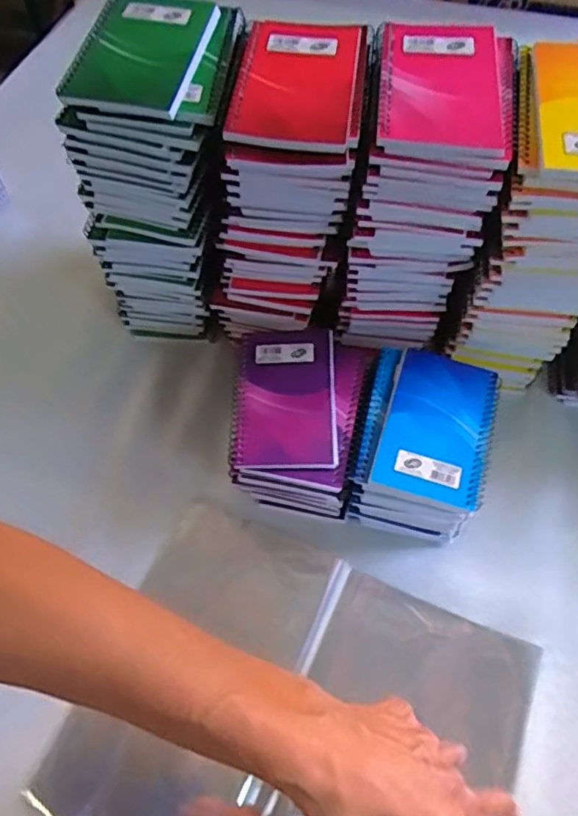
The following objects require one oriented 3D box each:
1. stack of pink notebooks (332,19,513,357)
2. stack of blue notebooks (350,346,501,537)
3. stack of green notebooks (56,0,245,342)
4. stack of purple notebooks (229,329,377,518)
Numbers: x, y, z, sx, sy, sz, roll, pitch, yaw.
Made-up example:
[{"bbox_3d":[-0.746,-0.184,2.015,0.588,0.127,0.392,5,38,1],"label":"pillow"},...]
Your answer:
[{"bbox_3d":[0.106,-0.162,0.503,0.101,0.238,0.143,10,61,6],"label":"stack of pink notebooks"},{"bbox_3d":[0.113,0.035,0.515,0.108,0.093,0.139,12,61,7],"label":"stack of blue notebooks"},{"bbox_3d":[-0.107,-0.190,0.541,0.122,0.279,0.136,6,60,3],"label":"stack of green notebooks"},{"bbox_3d":[0.003,0.016,0.528,0.113,0.093,0.149,11,61,7],"label":"stack of purple notebooks"}]

